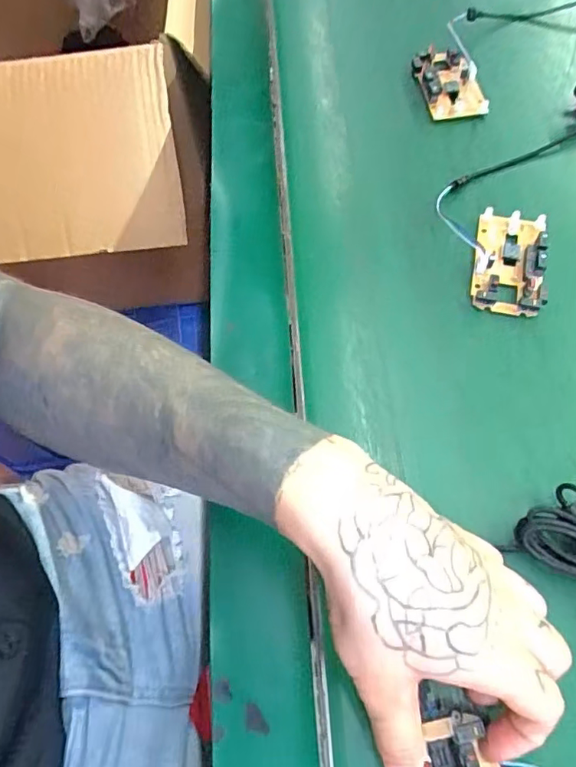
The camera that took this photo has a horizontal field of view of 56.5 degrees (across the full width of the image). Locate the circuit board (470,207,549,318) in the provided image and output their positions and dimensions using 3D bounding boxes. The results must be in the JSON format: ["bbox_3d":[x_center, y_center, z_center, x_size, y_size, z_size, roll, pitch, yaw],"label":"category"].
[{"bbox_3d":[0.148,-0.083,0.359,0.046,0.013,0.079,8,65,9],"label":"circuit board"}]

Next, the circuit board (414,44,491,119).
[{"bbox_3d":[0.130,-0.249,0.439,0.046,0.011,0.076,-10,64,-3],"label":"circuit board"}]

